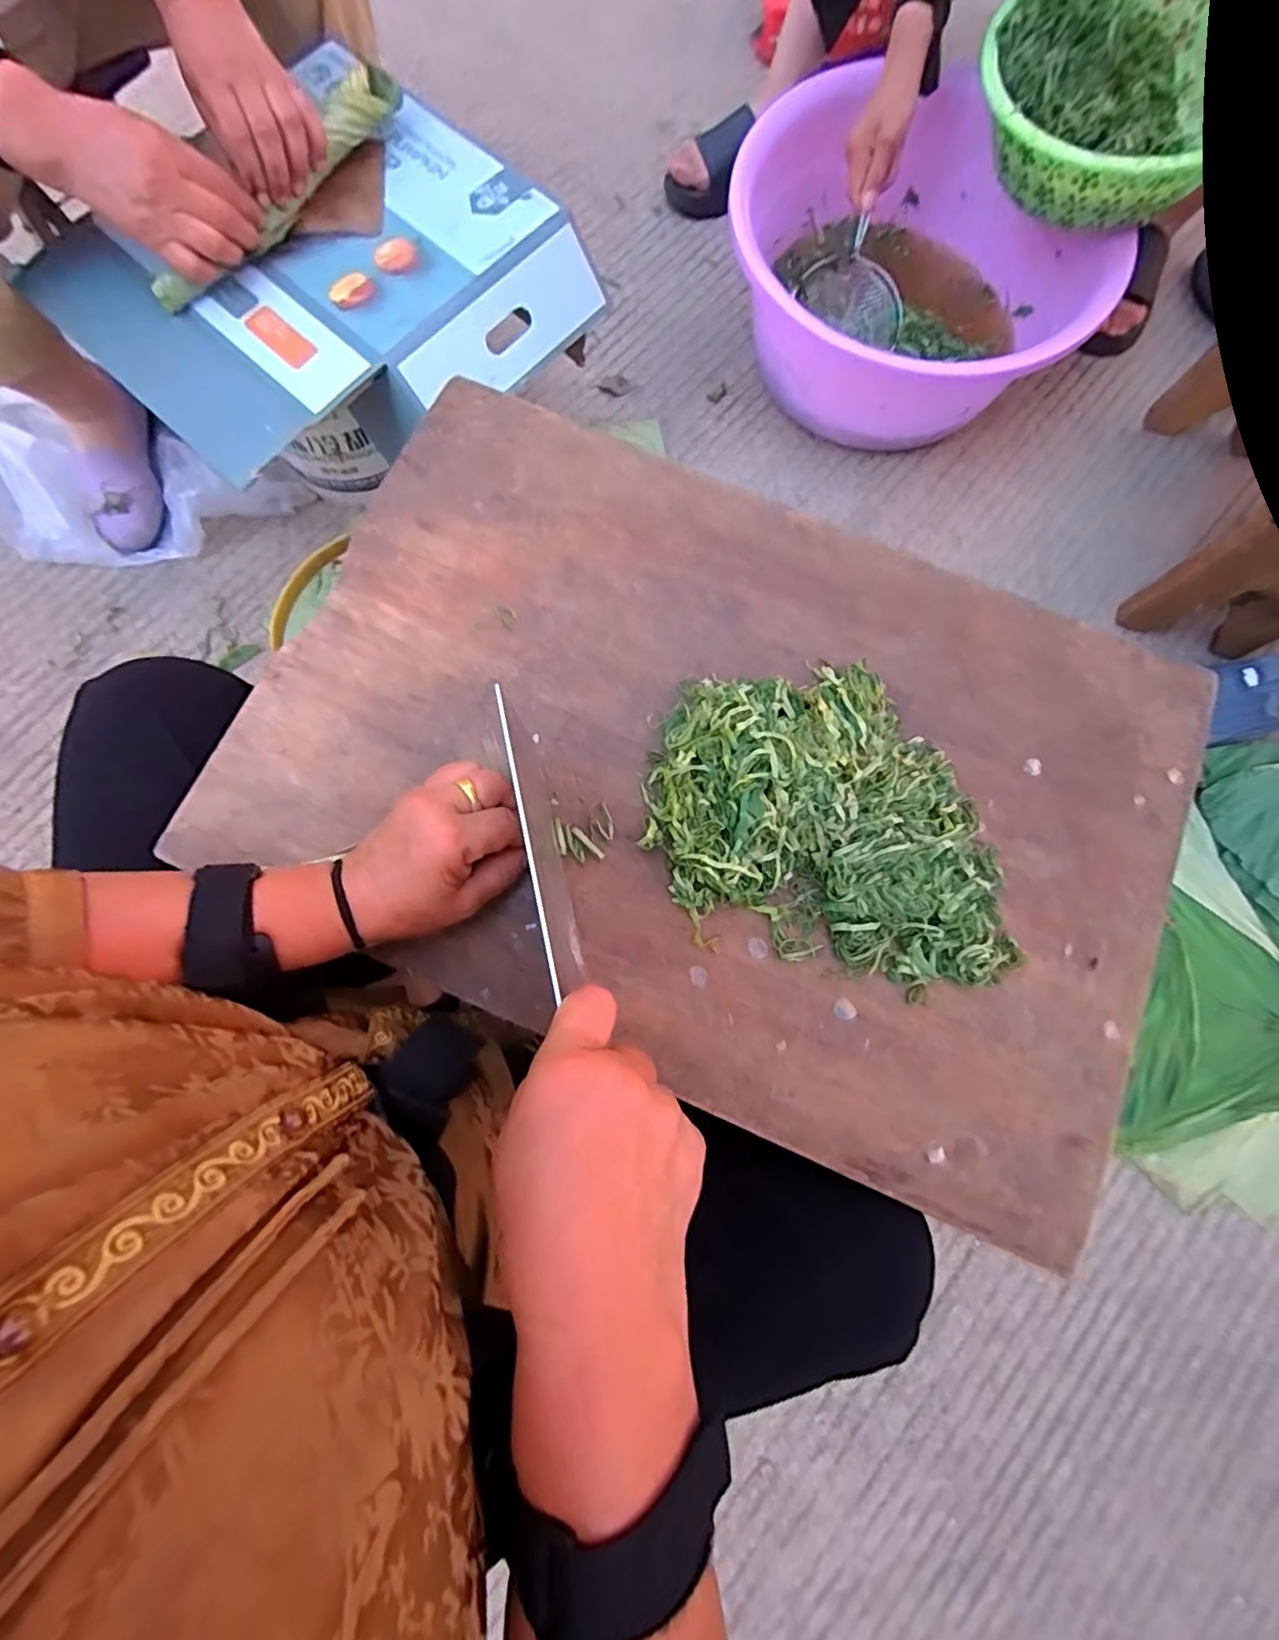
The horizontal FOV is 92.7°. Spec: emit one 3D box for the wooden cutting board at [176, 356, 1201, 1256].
[{"bbox_3d":[0.048,-0.037,0.387,0.574,0.030,0.393,24,79,4],"label":"wooden cutting board"}]

